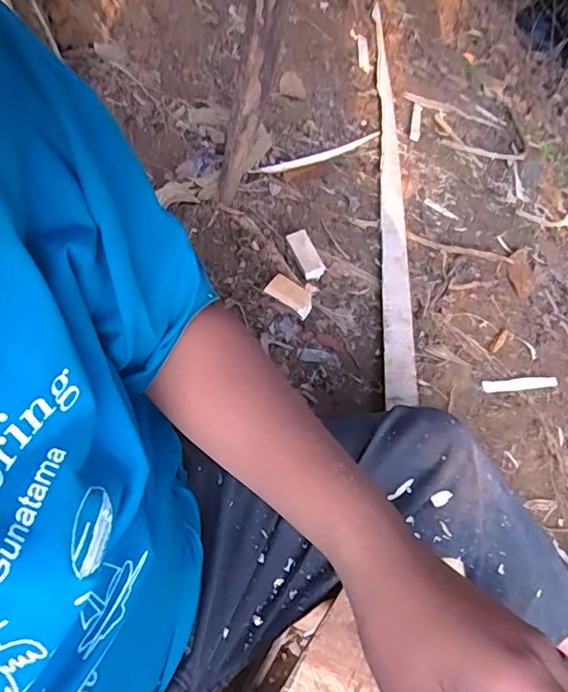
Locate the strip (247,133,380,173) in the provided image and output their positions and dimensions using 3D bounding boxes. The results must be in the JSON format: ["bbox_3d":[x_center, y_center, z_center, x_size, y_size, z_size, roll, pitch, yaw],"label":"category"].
[{"bbox_3d":[0.085,-0.426,1.124,0.021,0.025,0.448,37,46,21],"label":"strip"}]

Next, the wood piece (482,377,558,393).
[{"bbox_3d":[0.424,0.068,0.907,0.169,0.009,0.023,-2,53,-24],"label":"wood piece"}]

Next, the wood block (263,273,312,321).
[{"bbox_3d":[0.012,-0.085,0.853,0.079,0.024,0.045,27,58,16],"label":"wood block"}]

